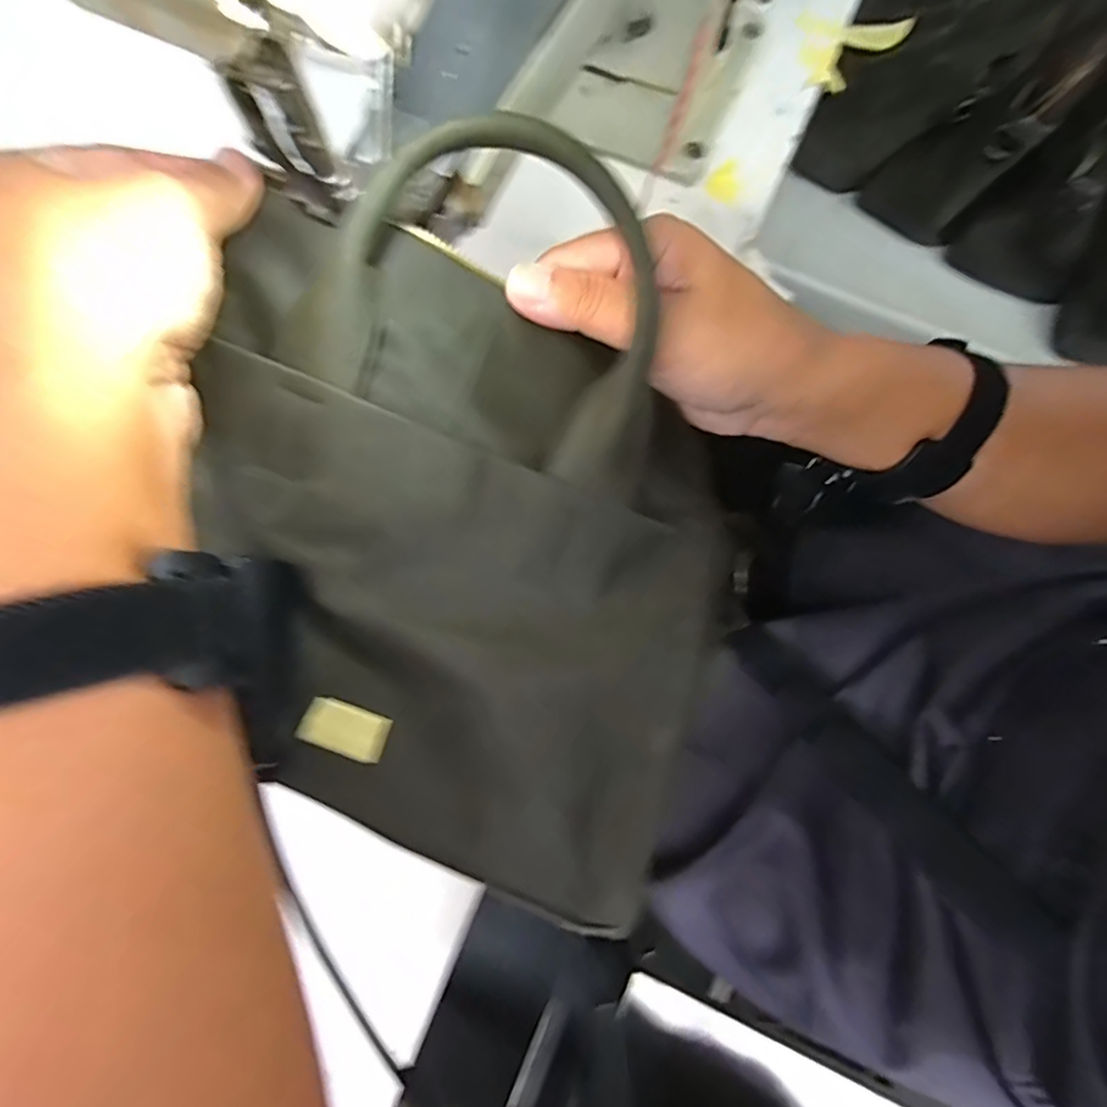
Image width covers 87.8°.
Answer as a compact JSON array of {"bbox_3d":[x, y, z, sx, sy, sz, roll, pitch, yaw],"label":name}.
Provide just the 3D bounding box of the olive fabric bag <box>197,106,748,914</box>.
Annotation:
[{"bbox_3d":[-0.030,-0.020,0.215,0.214,0.094,0.234,22,78,6],"label":"olive fabric bag"}]

